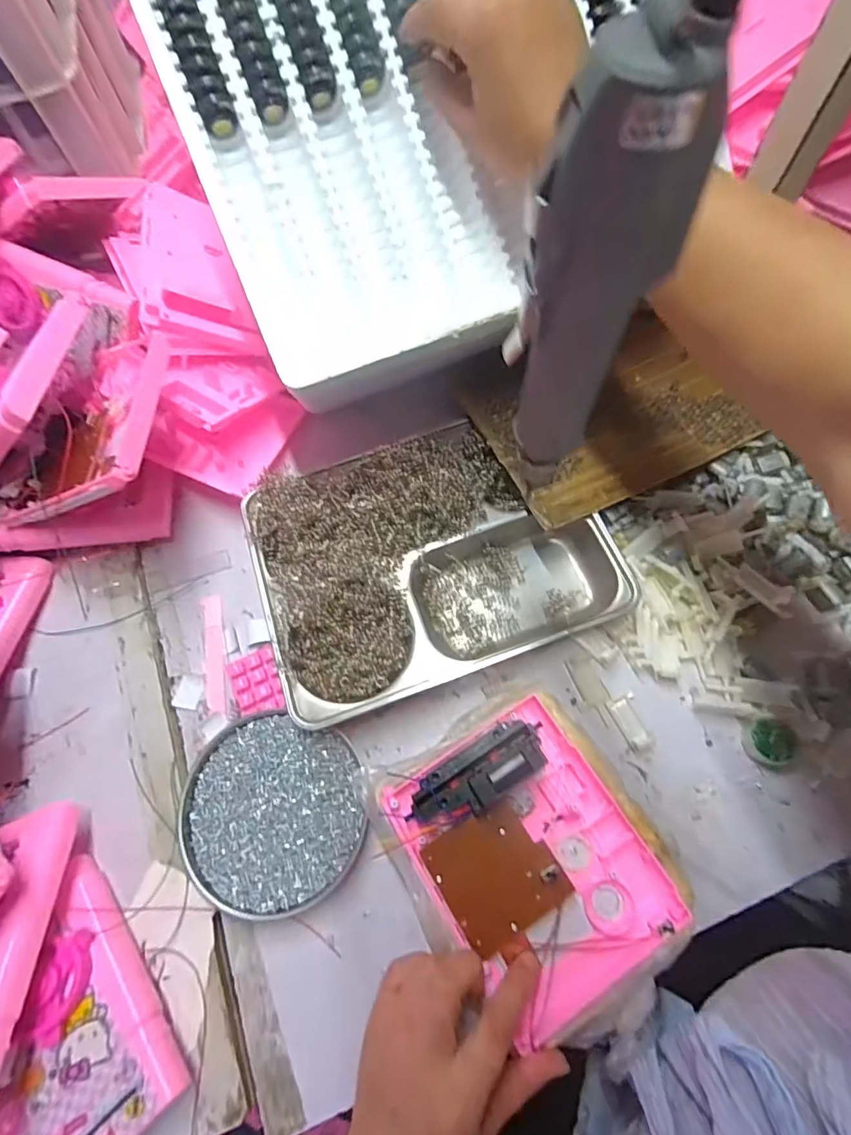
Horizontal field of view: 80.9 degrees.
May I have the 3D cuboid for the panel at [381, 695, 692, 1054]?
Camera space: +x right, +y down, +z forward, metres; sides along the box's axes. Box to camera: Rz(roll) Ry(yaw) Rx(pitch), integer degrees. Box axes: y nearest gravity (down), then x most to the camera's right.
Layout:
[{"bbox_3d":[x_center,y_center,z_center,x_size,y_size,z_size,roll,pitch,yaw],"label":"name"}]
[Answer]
[{"bbox_3d":[0.067,0.184,0.319,0.141,0.039,0.160,-32,72,-9],"label":"panel"}]

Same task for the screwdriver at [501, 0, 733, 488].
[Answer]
[{"bbox_3d":[0.059,-0.092,0.195,0.041,0.173,0.029,-36,72,-10],"label":"screwdriver"}]

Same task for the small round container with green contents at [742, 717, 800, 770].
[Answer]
[{"bbox_3d":[0.257,0.130,0.370,0.034,0.016,0.034,-1,69,3],"label":"small round container with green contents"}]

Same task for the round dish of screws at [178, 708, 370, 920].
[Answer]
[{"bbox_3d":[-0.111,0.177,0.367,0.134,0.020,0.125,-1,69,3],"label":"round dish of screws"}]

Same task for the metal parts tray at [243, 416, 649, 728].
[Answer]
[{"bbox_3d":[0.002,-0.015,0.413,0.274,0.051,0.206,-20,69,-5],"label":"metal parts tray"}]

